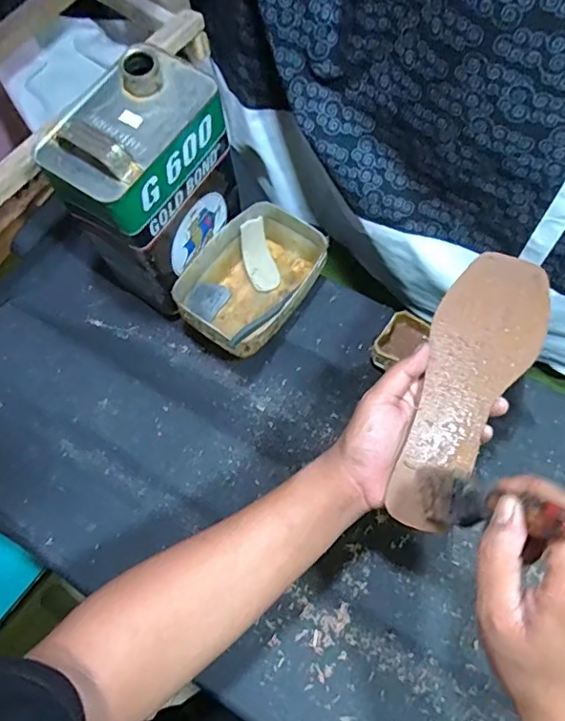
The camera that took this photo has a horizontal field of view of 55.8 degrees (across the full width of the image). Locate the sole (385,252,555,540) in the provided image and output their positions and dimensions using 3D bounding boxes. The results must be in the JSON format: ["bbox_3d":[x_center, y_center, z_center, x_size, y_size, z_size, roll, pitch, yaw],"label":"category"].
[{"bbox_3d":[0.151,0.015,0.438,0.080,0.022,0.247,26,76,13],"label":"sole"}]

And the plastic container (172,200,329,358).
[{"bbox_3d":[-0.034,-0.095,0.654,0.124,0.070,0.185,32,70,15],"label":"plastic container"}]

